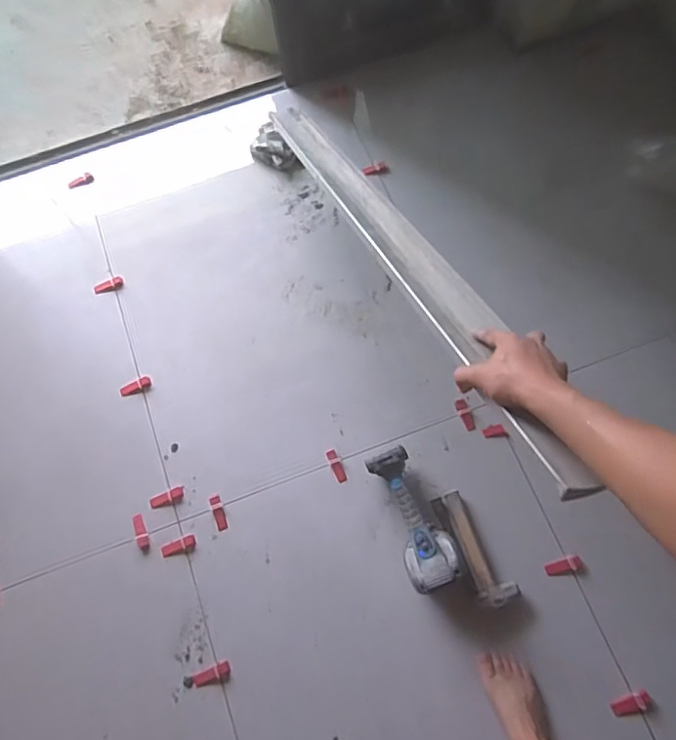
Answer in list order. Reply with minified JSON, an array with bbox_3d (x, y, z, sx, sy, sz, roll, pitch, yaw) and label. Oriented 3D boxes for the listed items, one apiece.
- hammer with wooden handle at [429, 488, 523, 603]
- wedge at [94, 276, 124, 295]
[{"bbox_3d":[0.286,0.379,1.198,0.081,0.050,0.245,-26,69,-7],"label":"hammer with wooden handle"},{"bbox_3d":[-0.595,-0.218,1.456,0.076,0.016,0.027,-20,69,-5],"label":"wedge"}]

